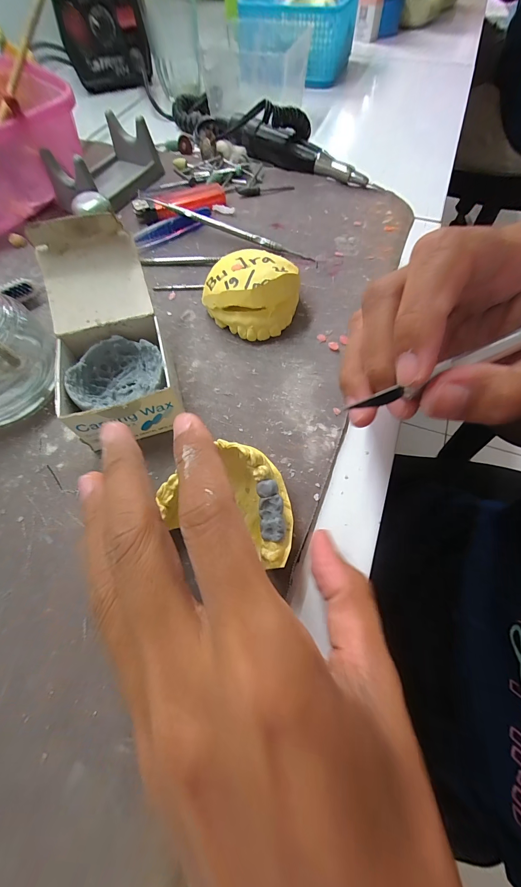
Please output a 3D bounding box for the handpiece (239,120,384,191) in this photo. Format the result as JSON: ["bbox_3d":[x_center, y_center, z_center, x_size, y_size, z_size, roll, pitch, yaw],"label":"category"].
[{"bbox_3d":[0.044,-0.272,0.302,0.146,0.025,0.020,34,69,16],"label":"handpiece"}]

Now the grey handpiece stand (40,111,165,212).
[{"bbox_3d":[-0.143,-0.256,0.287,0.060,0.033,0.096,20,66,10],"label":"grey handpiece stand"}]

